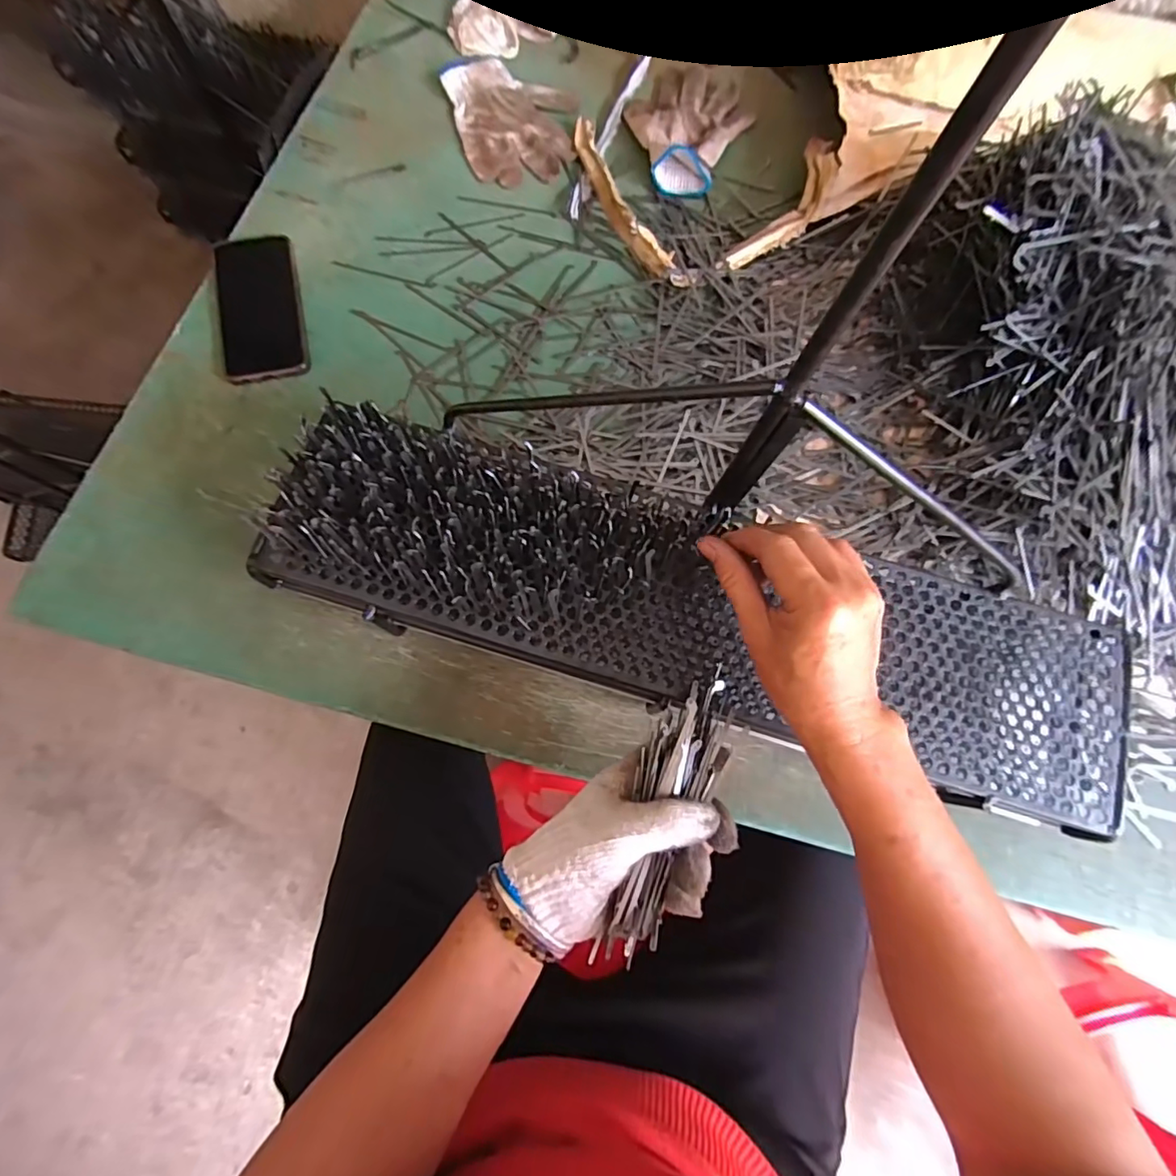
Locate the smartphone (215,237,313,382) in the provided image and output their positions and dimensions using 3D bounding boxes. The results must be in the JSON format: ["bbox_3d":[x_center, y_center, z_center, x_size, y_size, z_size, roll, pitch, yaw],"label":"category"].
[{"bbox_3d":[-0.321,-0.276,0.528,0.076,0.015,0.167,-13,74,-8],"label":"smartphone"}]

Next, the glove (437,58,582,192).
[{"bbox_3d":[-0.079,-0.532,0.614,0.136,0.018,0.172,-15,74,-8],"label":"glove"}]

